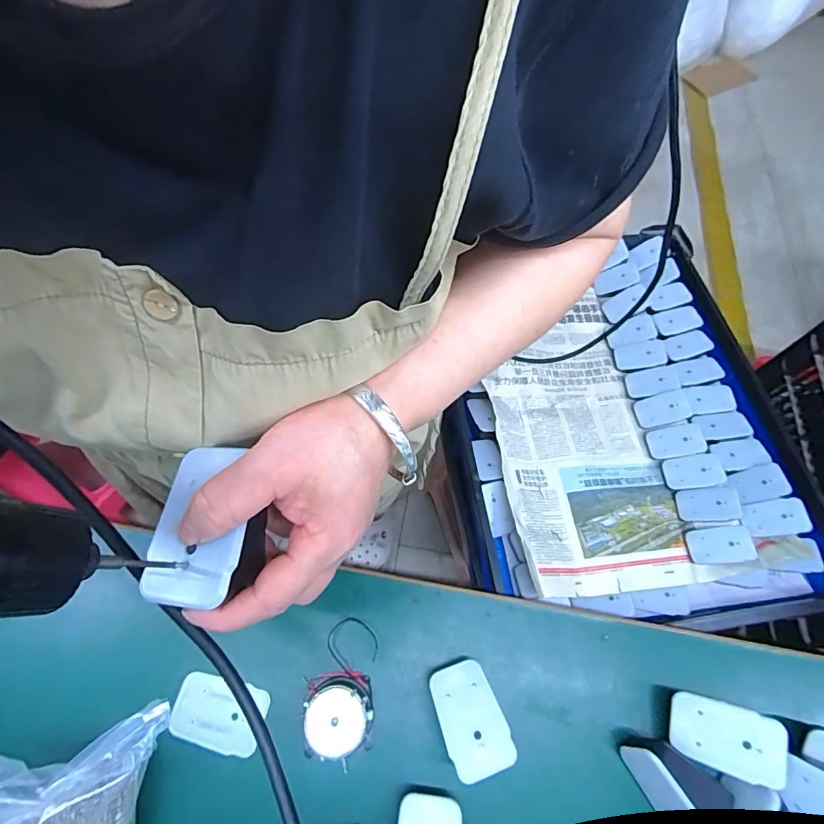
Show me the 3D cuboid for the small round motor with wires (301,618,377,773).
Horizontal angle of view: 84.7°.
[{"bbox_3d":[-0.055,0.213,0.347,0.051,0.036,0.095,3,64,-3],"label":"small round motor with wires"}]

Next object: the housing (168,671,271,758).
[{"bbox_3d":[-0.149,0.233,0.348,0.069,0.008,0.046,13,64,2],"label":"housing"}]

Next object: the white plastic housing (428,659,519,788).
[{"bbox_3d":[0.042,0.227,0.340,0.045,0.044,0.066,-14,66,-11],"label":"white plastic housing"}]

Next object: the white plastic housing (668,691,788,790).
[{"bbox_3d":[0.229,0.237,0.330,0.070,0.006,0.044,5,71,29],"label":"white plastic housing"}]

